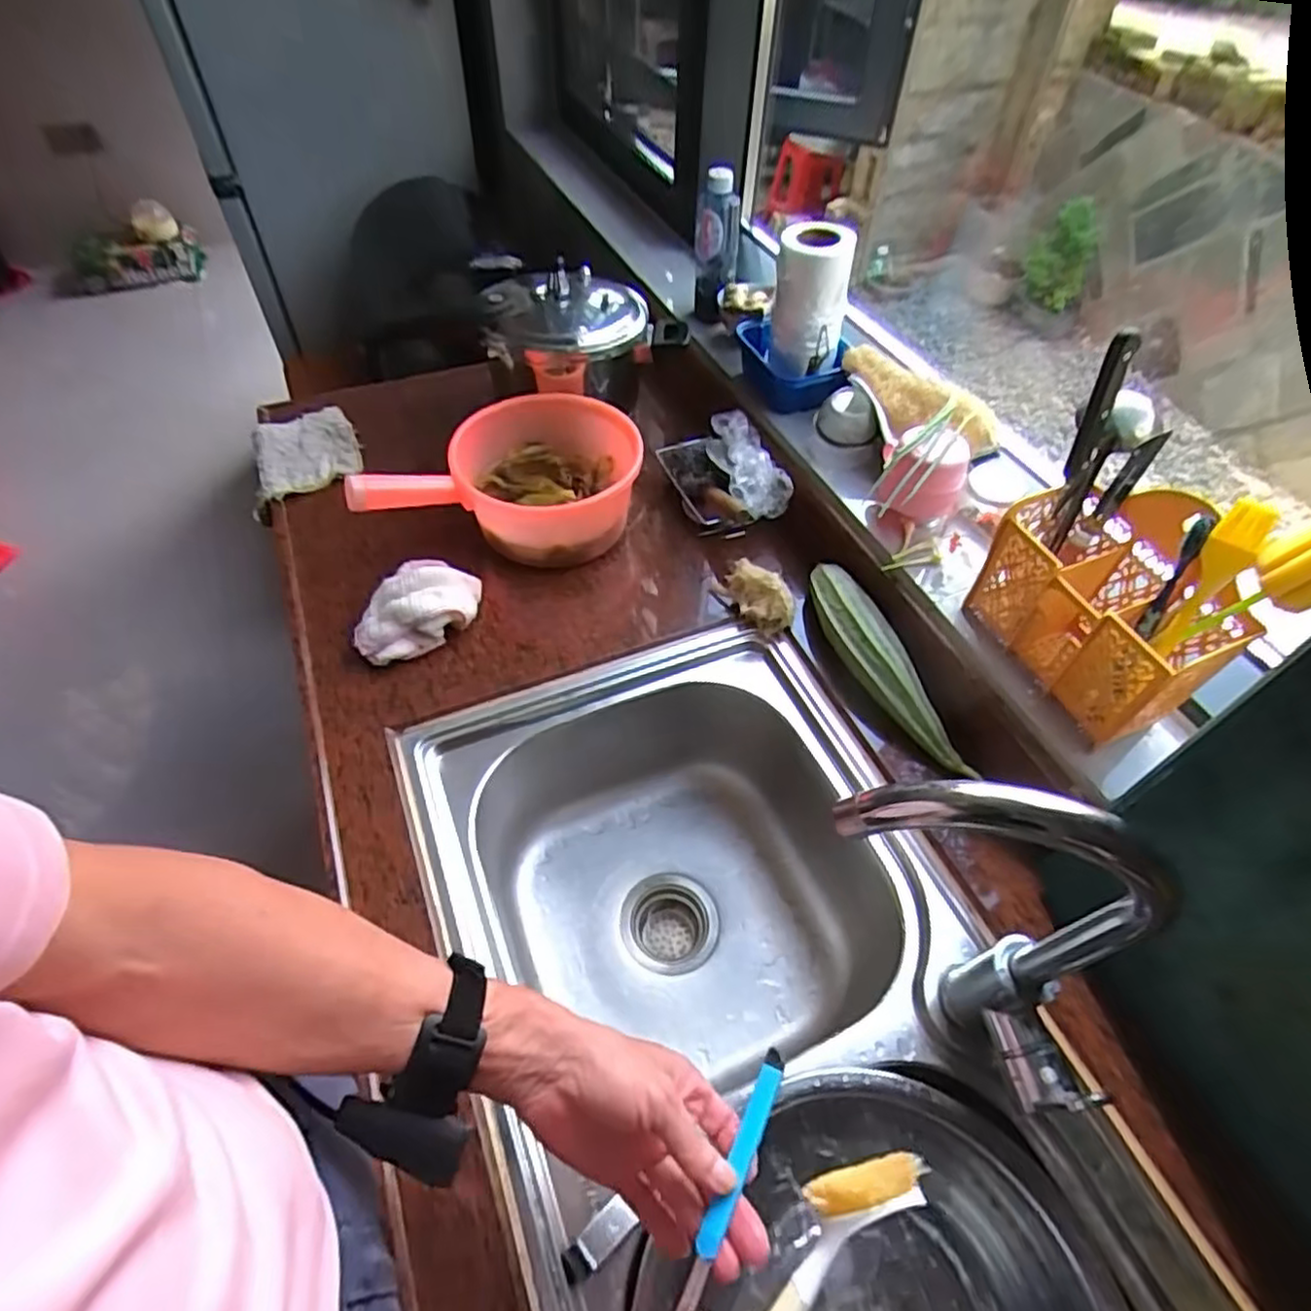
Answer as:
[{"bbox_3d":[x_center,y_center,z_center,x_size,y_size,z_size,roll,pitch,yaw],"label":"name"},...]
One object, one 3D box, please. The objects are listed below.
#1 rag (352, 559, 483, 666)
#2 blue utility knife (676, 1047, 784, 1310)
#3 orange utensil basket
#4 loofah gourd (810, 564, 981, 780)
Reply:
[{"bbox_3d":[-0.251,-0.047,0.749,0.134,0.068,0.070,-24,56,-18],"label":"rag"},{"bbox_3d":[0.046,0.295,0.402,0.013,0.010,0.136,23,58,16],"label":"blue utility knife"},{"bbox_3d":[0.378,-0.045,0.593,0.096,0.156,0.183,-18,54,-14],"label":"orange utensil basket"},{"bbox_3d":[0.227,0.007,0.721,0.066,0.051,0.261,-15,54,-13],"label":"loofah gourd"}]

